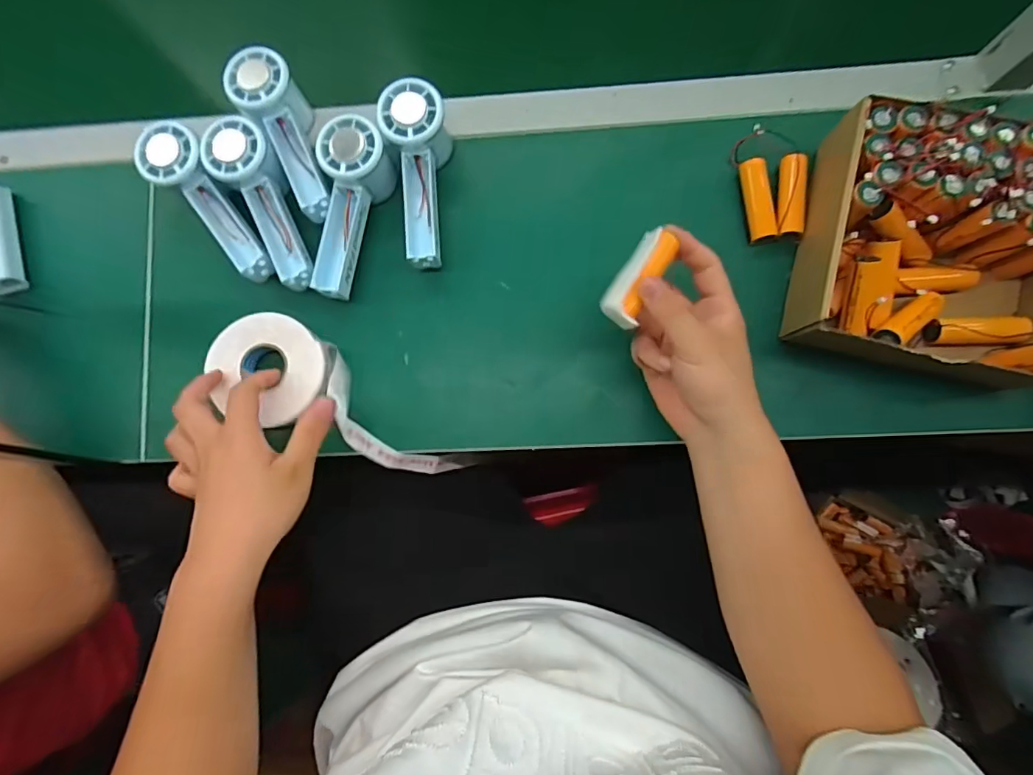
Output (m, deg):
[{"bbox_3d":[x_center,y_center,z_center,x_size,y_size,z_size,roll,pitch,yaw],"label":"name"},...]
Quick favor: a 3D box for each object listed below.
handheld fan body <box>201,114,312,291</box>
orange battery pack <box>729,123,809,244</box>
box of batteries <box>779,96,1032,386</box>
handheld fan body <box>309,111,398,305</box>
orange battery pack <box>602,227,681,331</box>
[{"bbox_3d":[-0.226,-0.165,0.453,0.054,0.033,0.160,-21,97,1],"label":"handheld fan body"},{"bbox_3d":[0.225,-0.179,0.441,0.048,0.025,0.097,-13,83,2],"label":"orange battery pack"},{"bbox_3d":[0.333,-0.109,0.406,0.199,0.087,0.186,13,85,5],"label":"box of batteries"},{"bbox_3d":[-0.146,-0.156,0.447,0.054,0.046,0.149,6,84,4],"label":"handheld fan body"},{"bbox_3d":[0.089,-0.080,0.358,0.027,0.019,0.075,32,84,6],"label":"orange battery pack"}]

